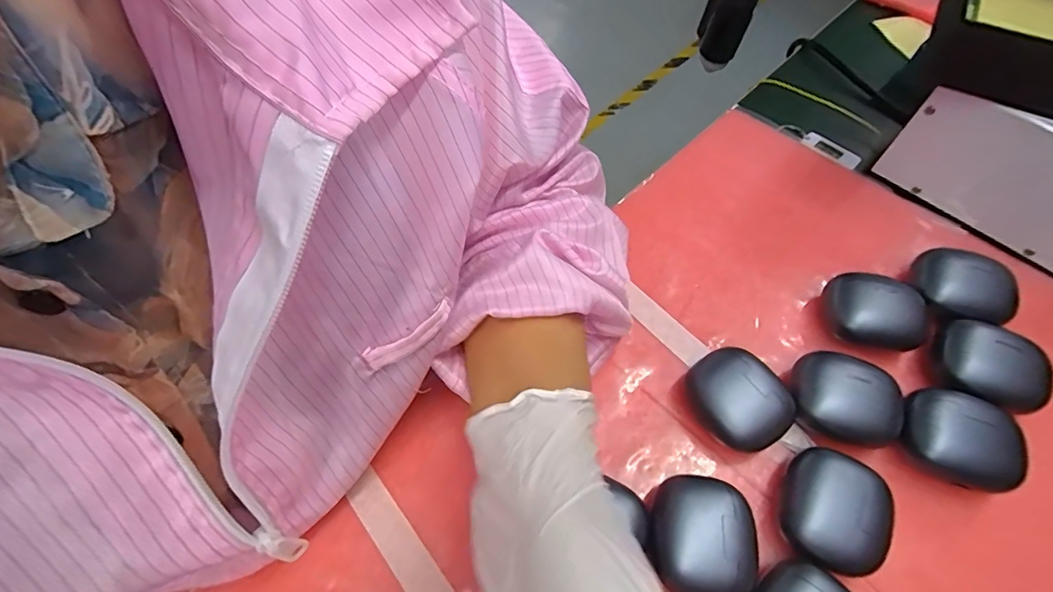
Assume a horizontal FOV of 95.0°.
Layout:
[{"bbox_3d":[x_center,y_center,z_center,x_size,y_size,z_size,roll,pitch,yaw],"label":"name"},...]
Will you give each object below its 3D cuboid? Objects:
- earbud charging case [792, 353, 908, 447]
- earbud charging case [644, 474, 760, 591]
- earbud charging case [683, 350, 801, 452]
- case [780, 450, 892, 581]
[{"bbox_3d":[0.182,0.060,0.277,0.054,0.028,0.047,17,61,11],"label":"earbud charging case"},{"bbox_3d":[0.086,0.121,0.243,0.050,0.031,0.055,11,60,7],"label":"earbud charging case"},{"bbox_3d":[0.122,0.060,0.280,0.043,0.031,0.056,-29,63,-15],"label":"earbud charging case"},{"bbox_3d":[0.155,0.109,0.247,0.041,0.029,0.055,19,62,12],"label":"case"}]

